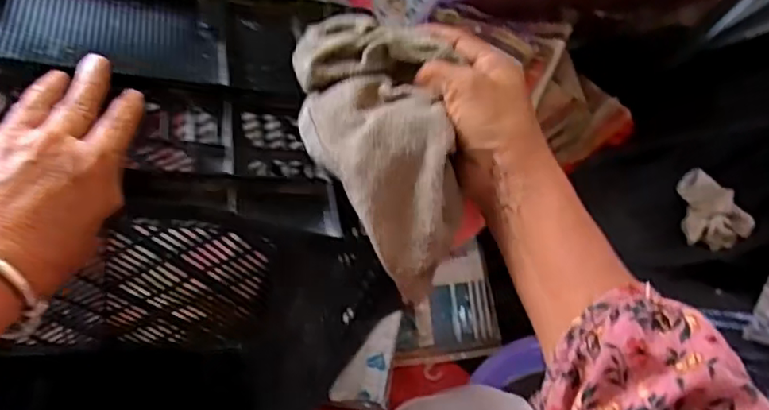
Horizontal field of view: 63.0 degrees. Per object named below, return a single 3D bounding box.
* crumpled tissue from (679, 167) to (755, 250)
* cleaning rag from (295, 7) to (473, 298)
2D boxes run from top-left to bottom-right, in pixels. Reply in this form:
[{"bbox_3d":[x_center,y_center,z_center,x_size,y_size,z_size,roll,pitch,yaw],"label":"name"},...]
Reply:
[{"bbox_3d":[0.412,0.004,0.777,0.074,0.029,0.106,5,58,4],"label":"crumpled tissue"},{"bbox_3d":[0.000,-0.037,0.364,0.080,0.039,0.170,-16,73,-9],"label":"cleaning rag"}]

